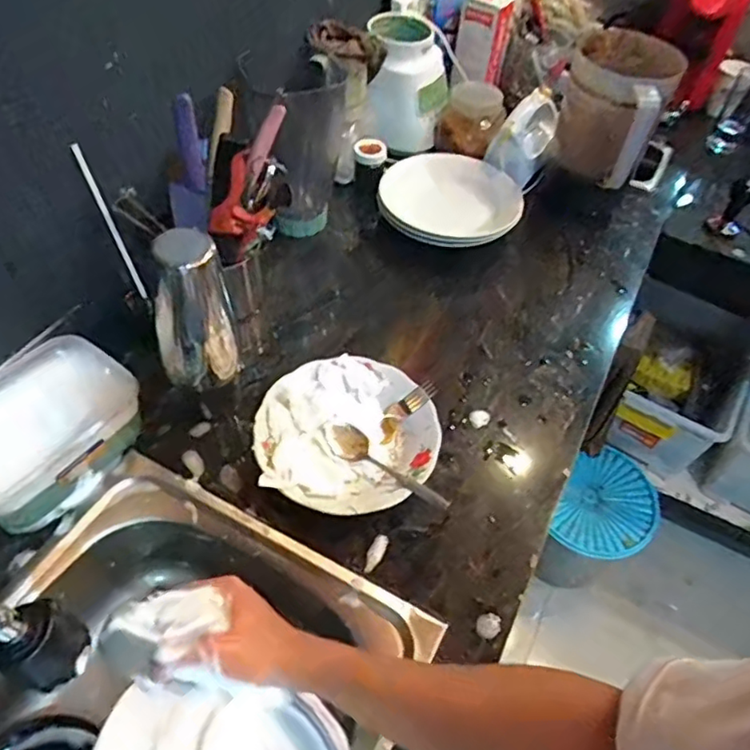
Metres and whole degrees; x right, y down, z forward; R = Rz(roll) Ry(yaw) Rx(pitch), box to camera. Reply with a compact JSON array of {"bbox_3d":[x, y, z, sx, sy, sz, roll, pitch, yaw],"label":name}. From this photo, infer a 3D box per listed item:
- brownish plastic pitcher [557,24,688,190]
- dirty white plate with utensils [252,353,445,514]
[{"bbox_3d":[0.359,-0.399,0.921,0.139,0.169,0.170,27,54,16],"label":"brownish plastic pitcher"},{"bbox_3d":[-0.031,0.075,0.707,0.204,0.050,0.200,2,51,-3],"label":"dirty white plate with utensils"}]

